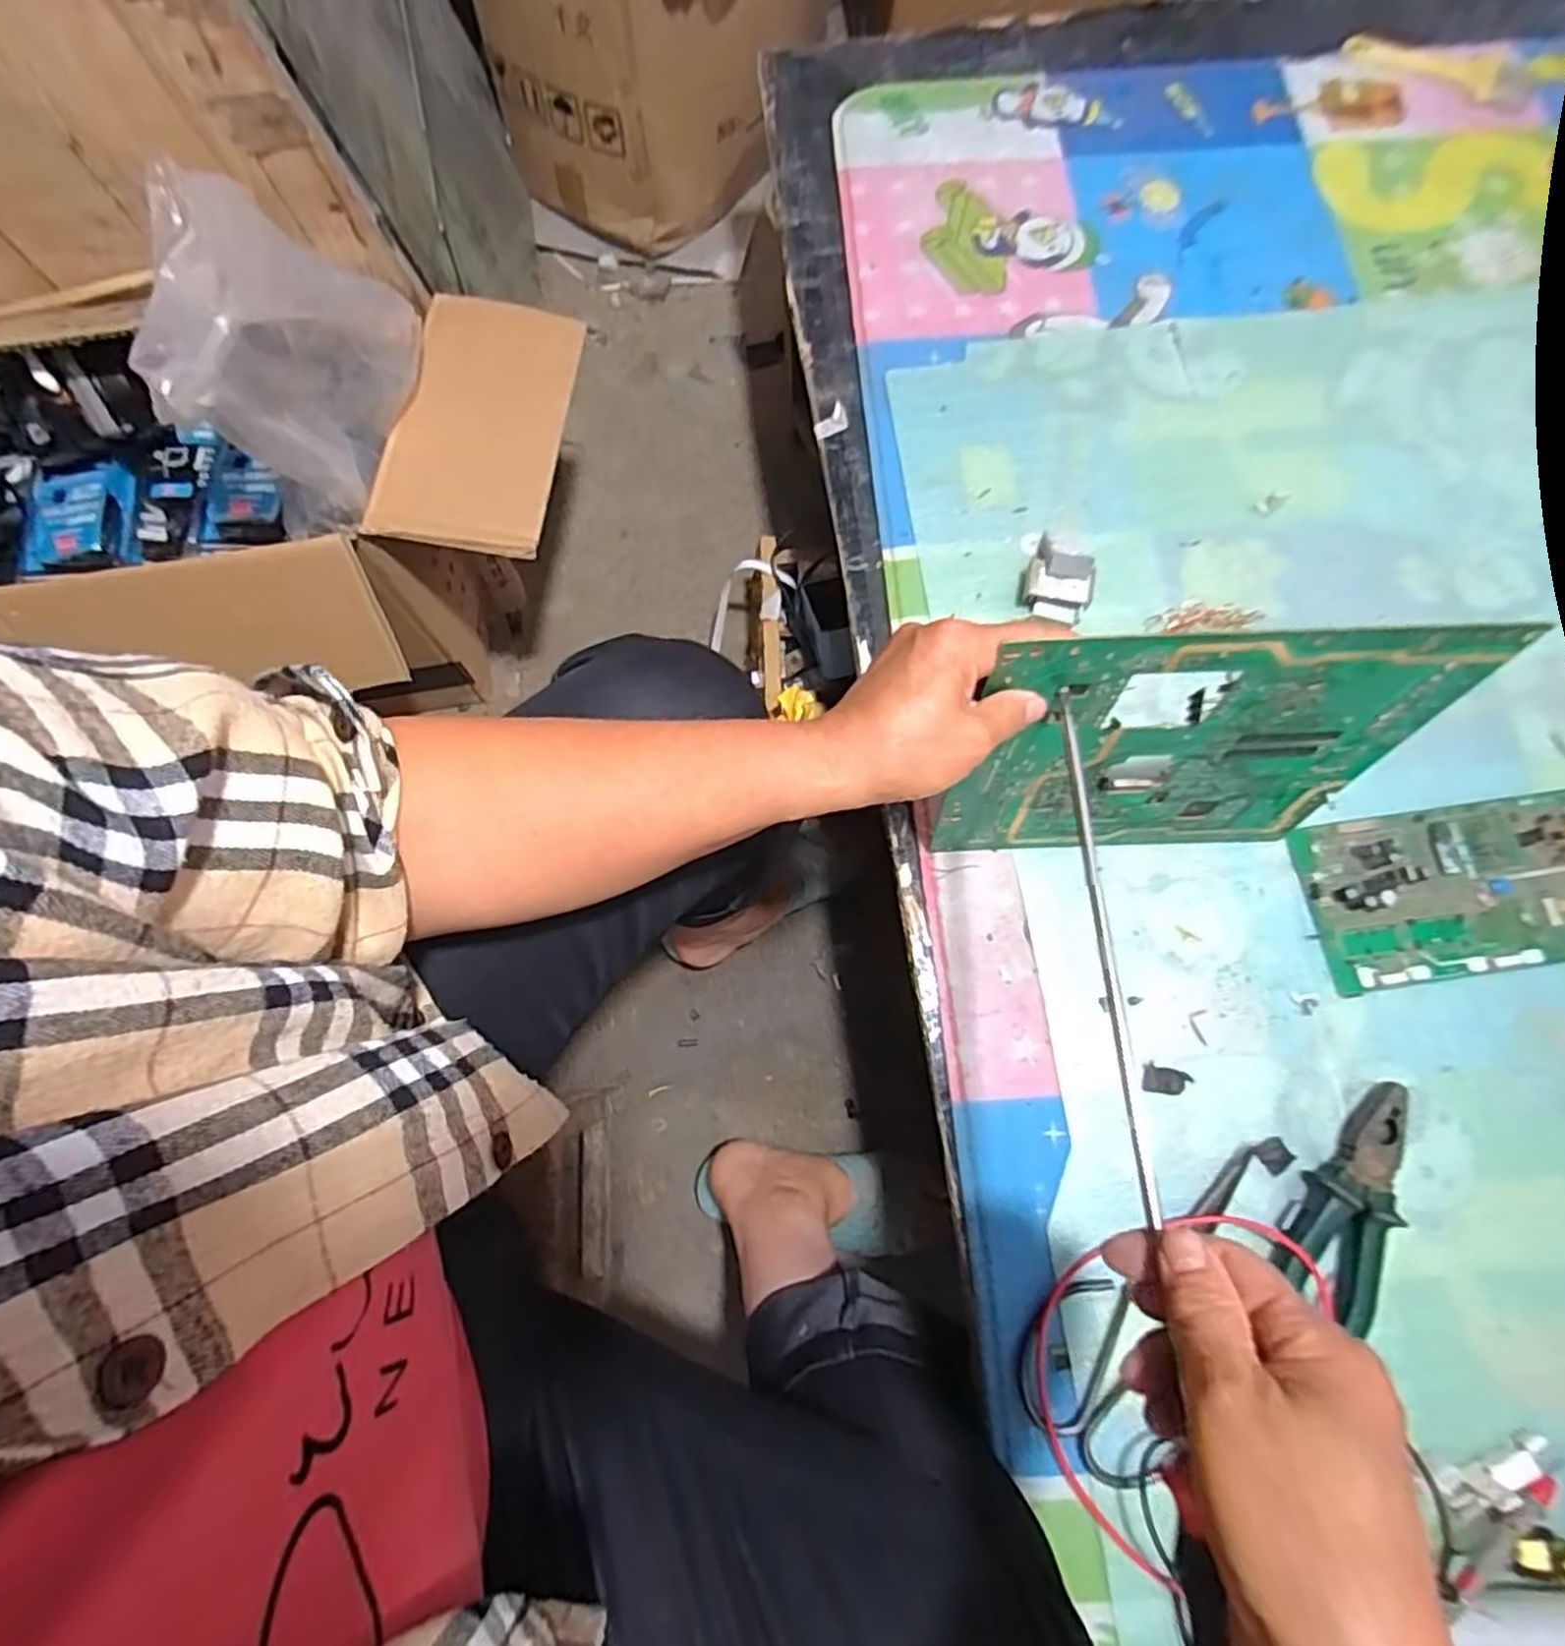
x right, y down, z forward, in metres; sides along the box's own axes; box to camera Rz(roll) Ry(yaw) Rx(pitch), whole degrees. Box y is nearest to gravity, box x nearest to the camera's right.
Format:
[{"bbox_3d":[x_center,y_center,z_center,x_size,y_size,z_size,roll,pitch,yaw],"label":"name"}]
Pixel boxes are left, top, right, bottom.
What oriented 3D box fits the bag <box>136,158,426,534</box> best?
[{"bbox_3d":[-0.358,-0.316,0.548,0.120,0.183,0.193,8,74,3],"label":"bag"}]

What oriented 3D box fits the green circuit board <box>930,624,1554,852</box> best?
[{"bbox_3d":[0.219,-0.035,0.431,0.237,0.212,0.005,-2,62,0],"label":"green circuit board"}]

